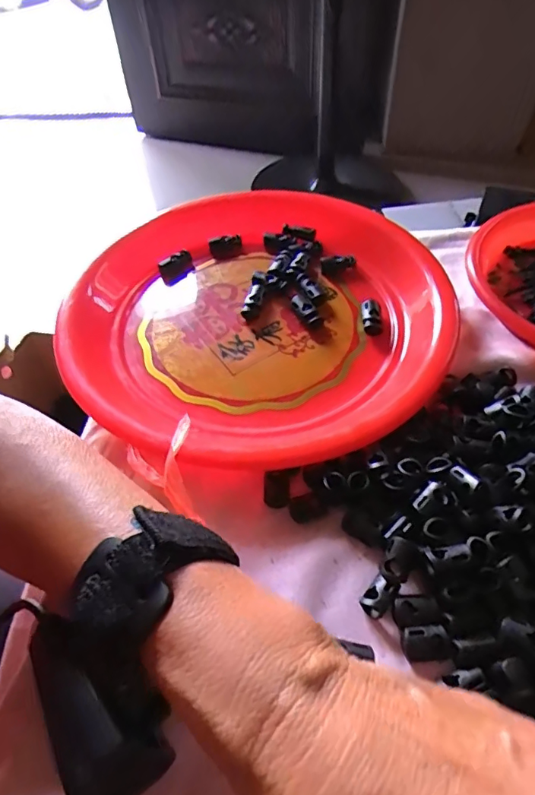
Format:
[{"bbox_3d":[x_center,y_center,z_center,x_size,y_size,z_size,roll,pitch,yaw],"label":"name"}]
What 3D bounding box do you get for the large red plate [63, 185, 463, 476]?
[{"bbox_3d":[-0.006,-0.061,0.344,0.244,0.030,0.242,-1,51,3],"label":"large red plate"}]

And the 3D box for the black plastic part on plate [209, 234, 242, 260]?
[{"bbox_3d":[-0.033,-0.124,0.413,0.026,0.011,0.015,-18,52,-12],"label":"black plastic part on plate"}]

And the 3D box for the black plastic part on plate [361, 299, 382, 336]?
[{"bbox_3d":[0.072,-0.057,0.349,0.014,0.011,0.025,1,51,4],"label":"black plastic part on plate"}]

